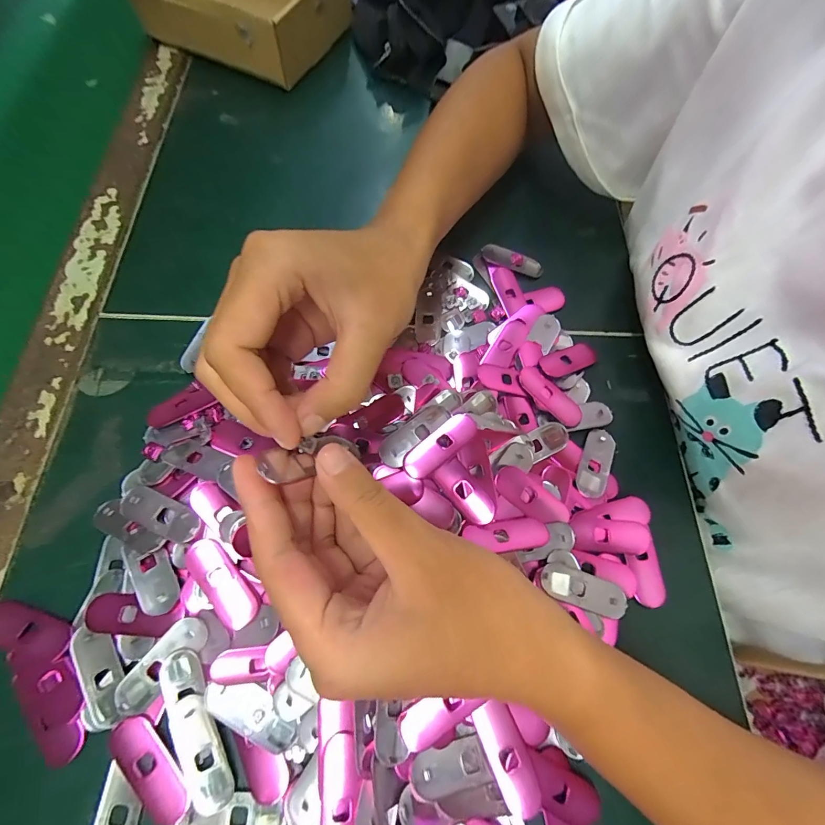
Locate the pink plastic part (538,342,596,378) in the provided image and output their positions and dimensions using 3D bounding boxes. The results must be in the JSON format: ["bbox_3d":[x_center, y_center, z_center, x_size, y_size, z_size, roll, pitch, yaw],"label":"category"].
[{"bbox_3d":[0.109,-0.037,0.281,0.045,0.009,0.018,-21,71,-11],"label":"pink plastic part"}]

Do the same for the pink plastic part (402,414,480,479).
[{"bbox_3d":[0.016,0.019,0.231,0.049,0.007,0.017,-37,75,-15],"label":"pink plastic part"}]

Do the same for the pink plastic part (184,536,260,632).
[{"bbox_3d":[-0.099,0.087,0.206,0.019,0.004,0.050,-40,76,-16],"label":"pink plastic part"}]

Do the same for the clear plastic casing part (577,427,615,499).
[{"bbox_3d":[0.117,0.032,0.253,0.016,0.007,0.049,27,70,7],"label":"clear plastic casing part"}]

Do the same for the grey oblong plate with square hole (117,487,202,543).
[{"bbox_3d":[-0.144,0.057,0.224,0.055,0.009,0.016,23,69,6],"label":"grey oblong plate with square hole"}]

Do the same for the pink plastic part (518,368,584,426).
[{"bbox_3d":[0.093,-0.012,0.266,0.049,0.008,0.018,42,72,12],"label":"pink plastic part"}]

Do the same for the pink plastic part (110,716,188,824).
[{"bbox_3d":[-0.124,0.167,0.185,0.020,0.004,0.049,-42,76,-17],"label":"pink plastic part"}]

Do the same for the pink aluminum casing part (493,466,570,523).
[{"bbox_3d":[0.070,0.050,0.235,0.047,0.012,0.020,38,71,11],"label":"pink aluminum casing part"}]

